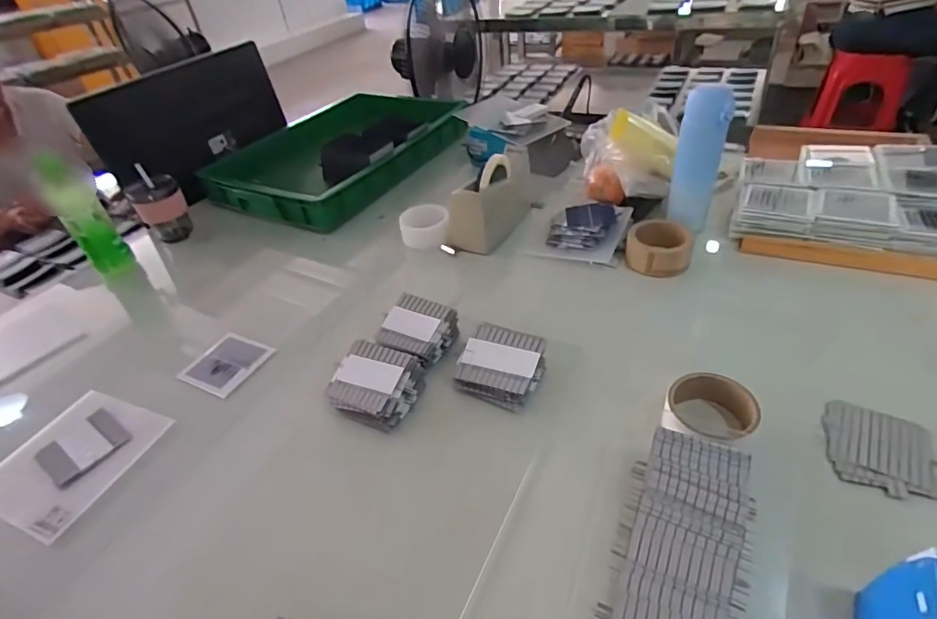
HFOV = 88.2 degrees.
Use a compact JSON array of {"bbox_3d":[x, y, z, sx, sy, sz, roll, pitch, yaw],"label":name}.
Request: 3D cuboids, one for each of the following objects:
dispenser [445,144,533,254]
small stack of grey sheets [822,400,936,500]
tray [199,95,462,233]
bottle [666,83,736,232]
[{"bbox_3d":[0.044,-0.210,0.856,0.094,0.110,0.219,12,43,23],"label":"dispenser"},{"bbox_3d":[0.404,0.136,0.474,0.088,0.005,0.098,11,42,22],"label":"small stack of grey sheets"},{"bbox_3d":[-0.300,-0.382,1.179,0.420,0.109,0.593,15,44,26],"label":"tray"},{"bbox_3d":[0.349,-0.228,0.732,0.063,0.199,0.057,8,41,19],"label":"bottle"}]

